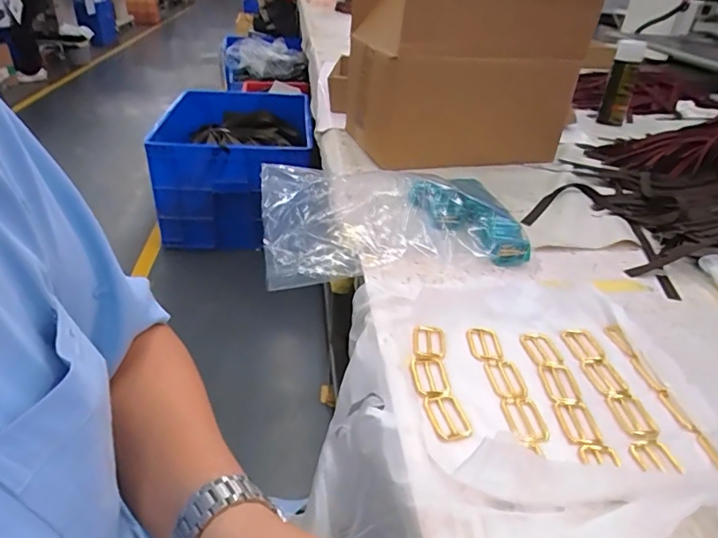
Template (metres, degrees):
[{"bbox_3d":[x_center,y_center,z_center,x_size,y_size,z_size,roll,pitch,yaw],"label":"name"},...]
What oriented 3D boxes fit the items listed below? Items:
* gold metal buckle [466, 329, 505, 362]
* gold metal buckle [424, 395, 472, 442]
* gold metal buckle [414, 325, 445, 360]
[{"bbox_3d":[0.127,0.077,0.499,0.031,0.005,0.048,2,32,-2],"label":"gold metal buckle"},{"bbox_3d":[0.074,0.124,0.417,0.029,0.004,0.046,-7,33,-16],"label":"gold metal buckle"},{"bbox_3d":[0.071,0.074,0.495,0.031,0.005,0.049,6,32,4],"label":"gold metal buckle"}]

